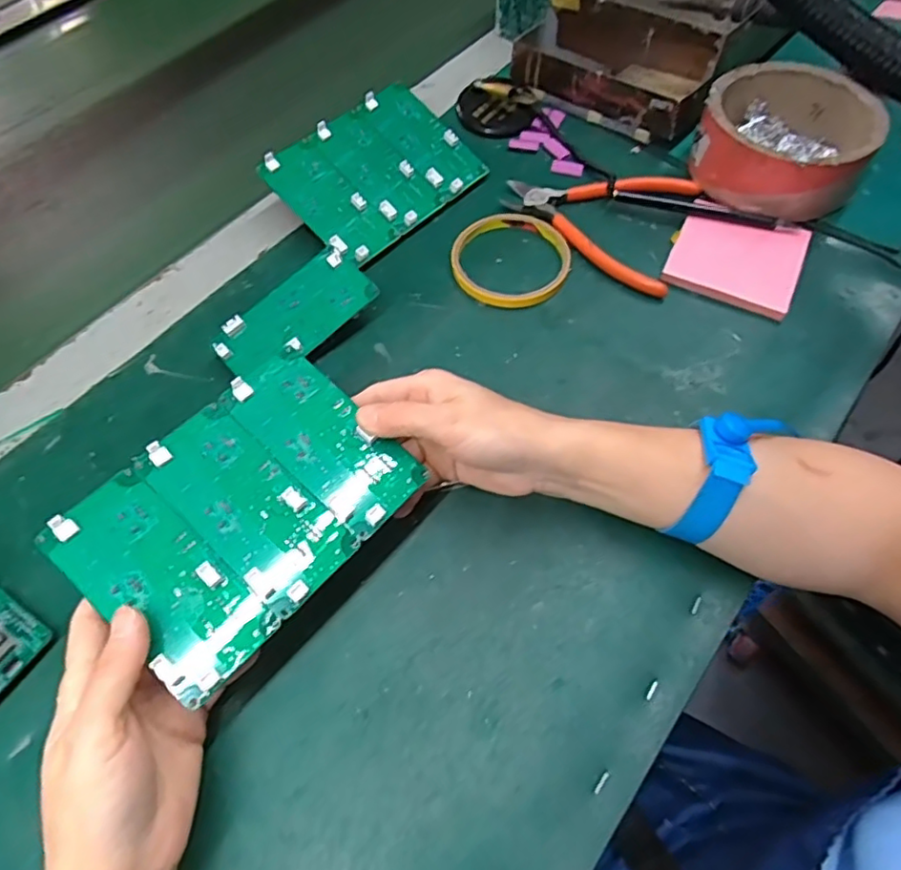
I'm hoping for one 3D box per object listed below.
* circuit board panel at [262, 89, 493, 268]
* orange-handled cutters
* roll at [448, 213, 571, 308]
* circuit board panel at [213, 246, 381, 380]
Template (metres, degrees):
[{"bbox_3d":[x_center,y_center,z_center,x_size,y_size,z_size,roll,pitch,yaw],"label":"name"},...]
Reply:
[{"bbox_3d":[-0.054,-0.203,0.461,0.104,0.008,0.147,46,69,4],"label":"circuit board panel"},{"bbox_3d":[0.123,-0.174,0.460,0.148,0.008,0.110,37,67,20],"label":"orange-handled cutters"},{"bbox_3d":[0.044,-0.127,0.435,0.084,0.009,0.079,-1,60,1],"label":"roll"},{"bbox_3d":[-0.102,-0.078,0.396,0.104,0.007,0.048,-42,83,-9],"label":"circuit board panel"}]

